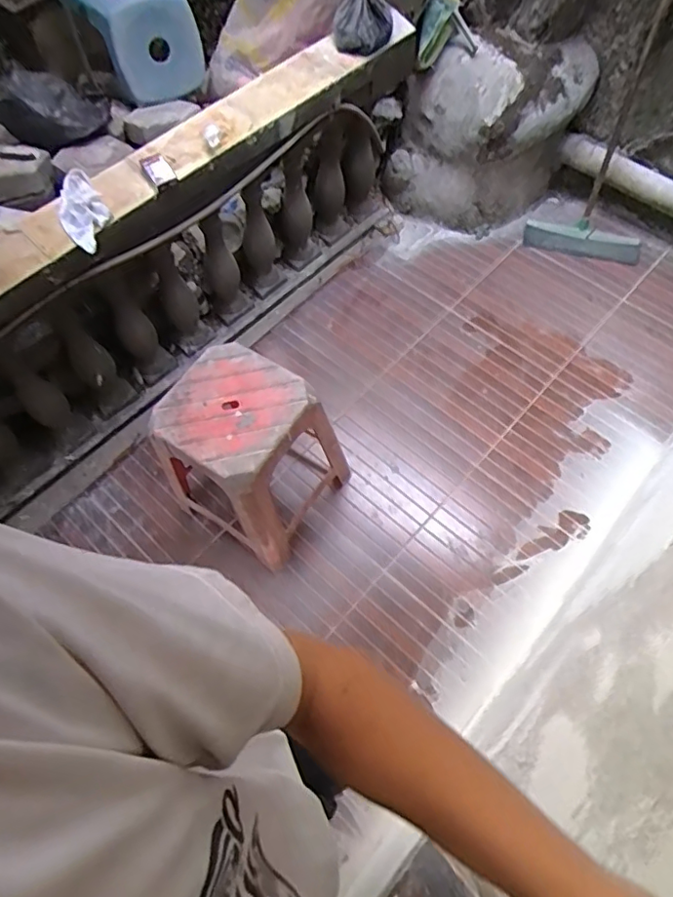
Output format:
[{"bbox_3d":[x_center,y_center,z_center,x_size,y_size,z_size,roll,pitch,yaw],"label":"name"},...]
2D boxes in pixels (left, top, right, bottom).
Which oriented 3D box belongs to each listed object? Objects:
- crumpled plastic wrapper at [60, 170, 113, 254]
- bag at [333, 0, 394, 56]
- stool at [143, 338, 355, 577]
[{"bbox_3d":[-0.562,-0.525,1.231,0.114,0.070,0.191,-37,69,-14],"label":"crumpled plastic wrapper"},{"bbox_3d":[0.068,-1.093,1.440,0.147,0.093,0.157,9,66,6],"label":"bag"},{"bbox_3d":[-0.206,0.022,1.378,0.335,0.432,0.324,30,69,15],"label":"stool"}]

